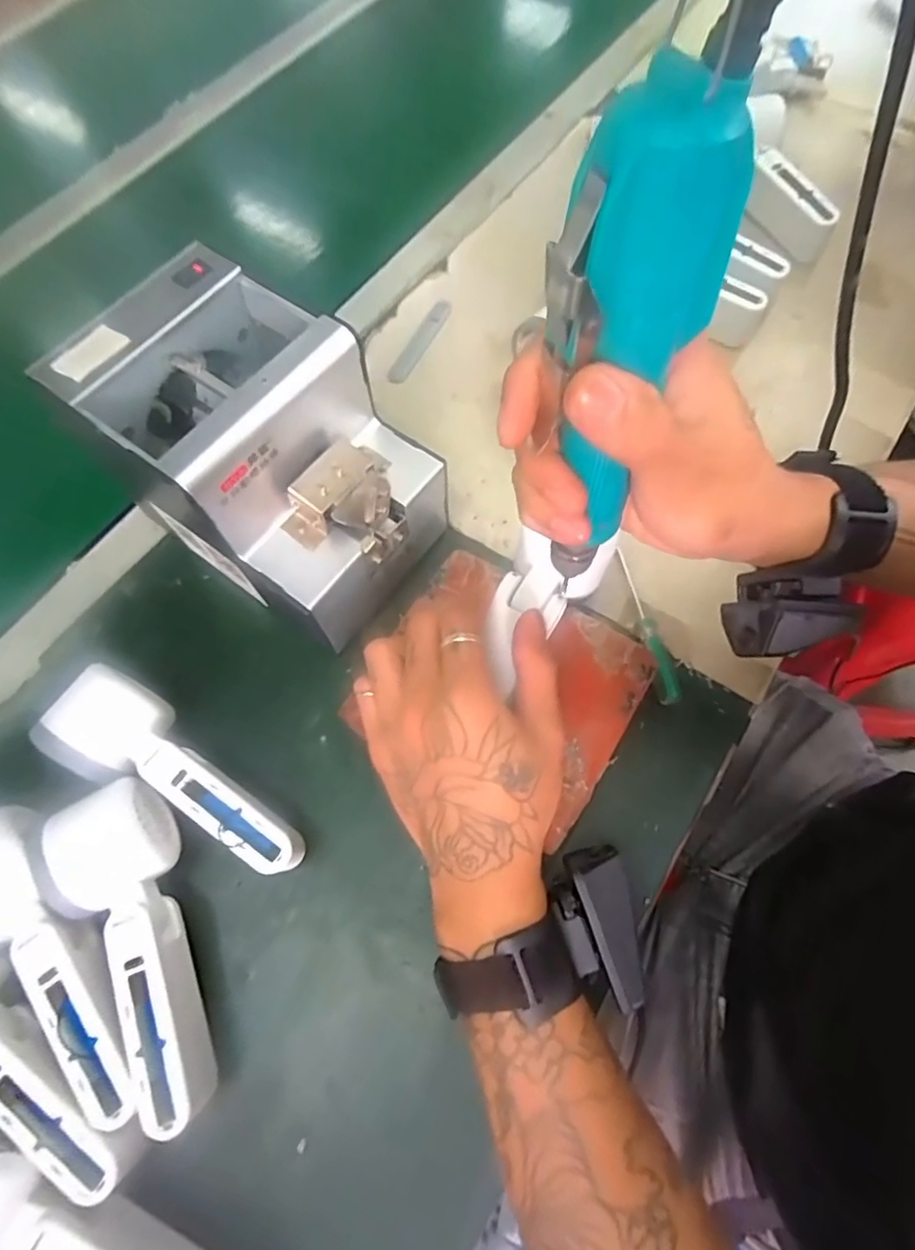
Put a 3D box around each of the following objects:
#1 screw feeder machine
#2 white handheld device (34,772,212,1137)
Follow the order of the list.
[{"bbox_3d":[-0.111,-0.096,0.357,0.173,0.147,0.124,35,73,15],"label":"screw feeder machine"},{"bbox_3d":[-0.168,0.165,0.300,0.058,0.043,0.165,-23,68,-7],"label":"white handheld device"}]

